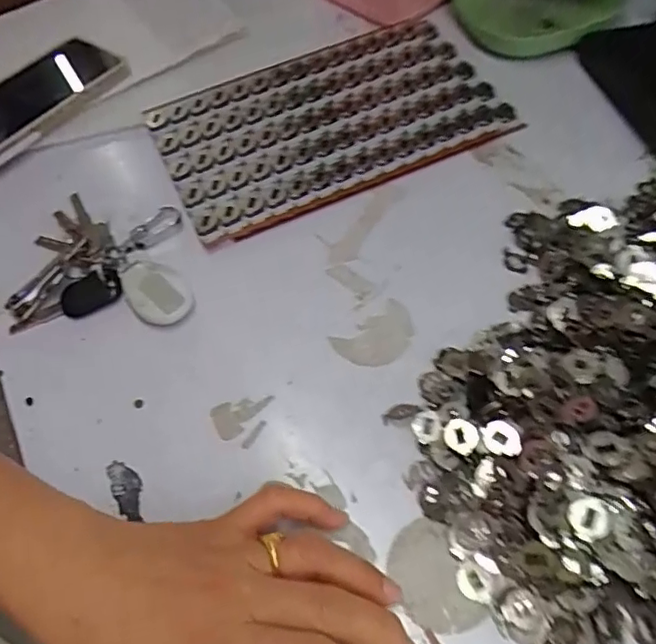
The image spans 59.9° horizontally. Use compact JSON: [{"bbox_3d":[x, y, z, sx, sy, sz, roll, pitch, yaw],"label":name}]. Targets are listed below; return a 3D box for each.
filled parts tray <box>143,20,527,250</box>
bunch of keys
[{"bbox_3d":[0.002,-0.161,0.458,0.264,0.027,0.149,-21,59,-9],"label":"filled parts tray"},{"bbox_3d":[-0.155,-0.047,0.408,0.124,0.016,0.111,-1,58,4],"label":"bunch of keys"}]

